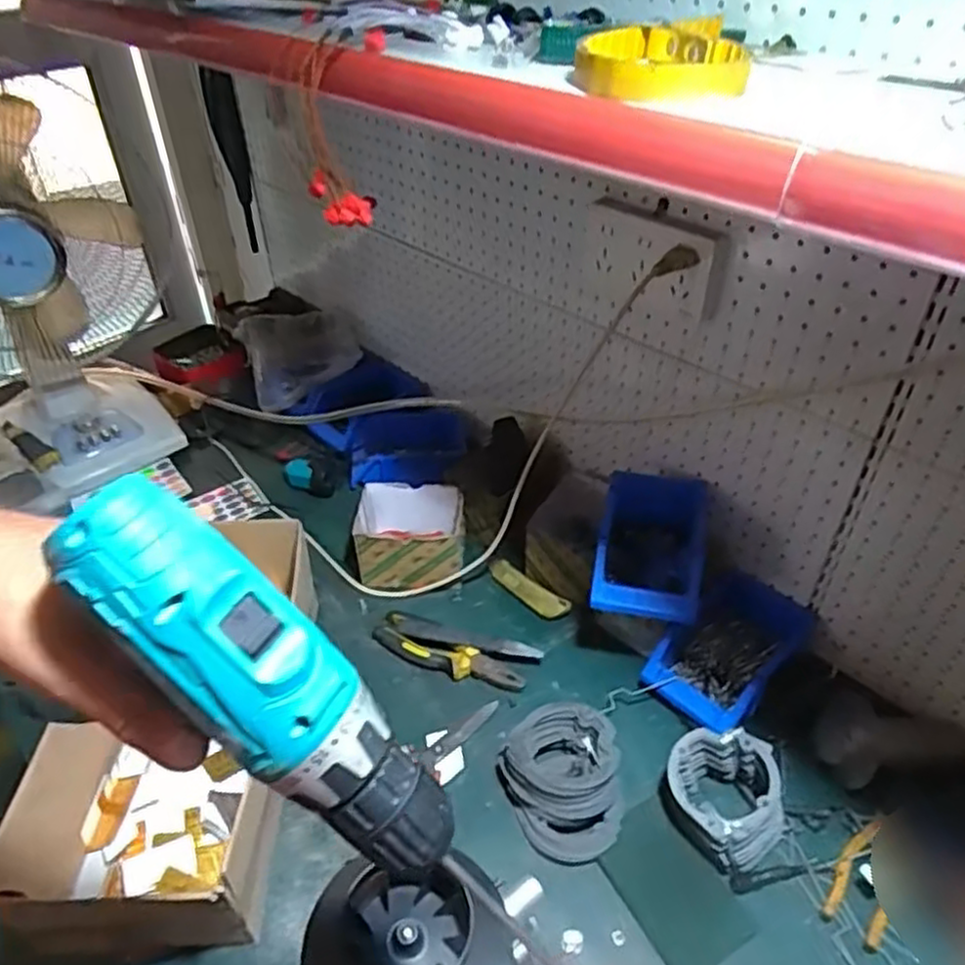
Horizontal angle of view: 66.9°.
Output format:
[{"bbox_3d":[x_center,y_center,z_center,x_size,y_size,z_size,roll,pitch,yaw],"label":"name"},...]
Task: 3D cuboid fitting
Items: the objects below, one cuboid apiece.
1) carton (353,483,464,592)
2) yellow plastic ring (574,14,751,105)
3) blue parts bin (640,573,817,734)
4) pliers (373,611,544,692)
[{"bbox_3d":[-0.096,0.076,0.984,0.145,0.111,0.096,2,40,0],"label":"carton"},{"bbox_3d":[0.113,-0.276,0.472,0.100,0.022,0.168,7,40,6],"label":"yellow plastic ring"},{"bbox_3d":[0.281,0.196,0.843,0.117,0.077,0.182,32,48,31],"label":"blue parts bin"},{"bbox_3d":[-0.036,0.204,0.889,0.200,0.026,0.059,13,41,12],"label":"pliers"}]

